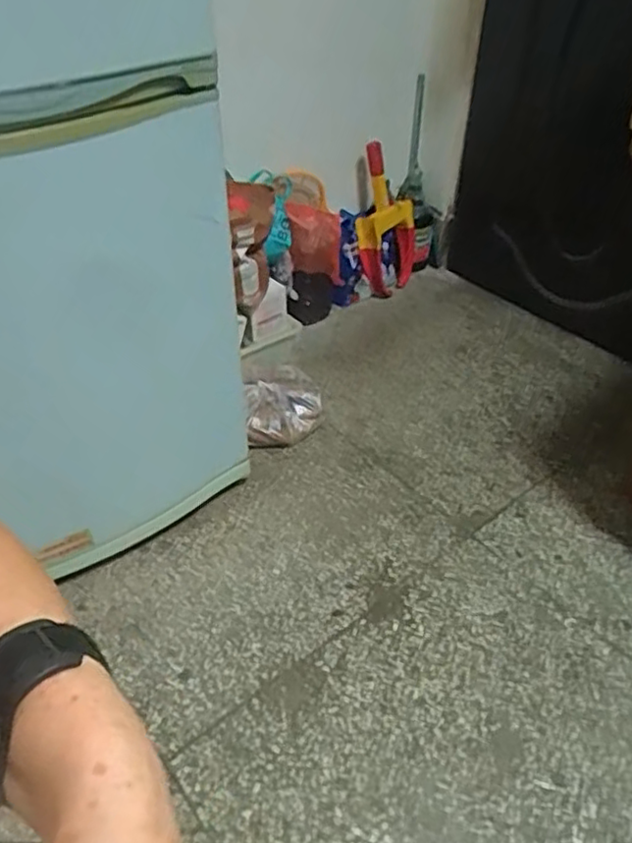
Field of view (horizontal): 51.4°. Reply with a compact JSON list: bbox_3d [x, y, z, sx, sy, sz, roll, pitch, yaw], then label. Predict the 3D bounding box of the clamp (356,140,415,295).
[{"bbox_3d":[0.206,-0.564,1.861,0.193,0.426,0.069,-25,40,-26],"label":"clamp"}]

